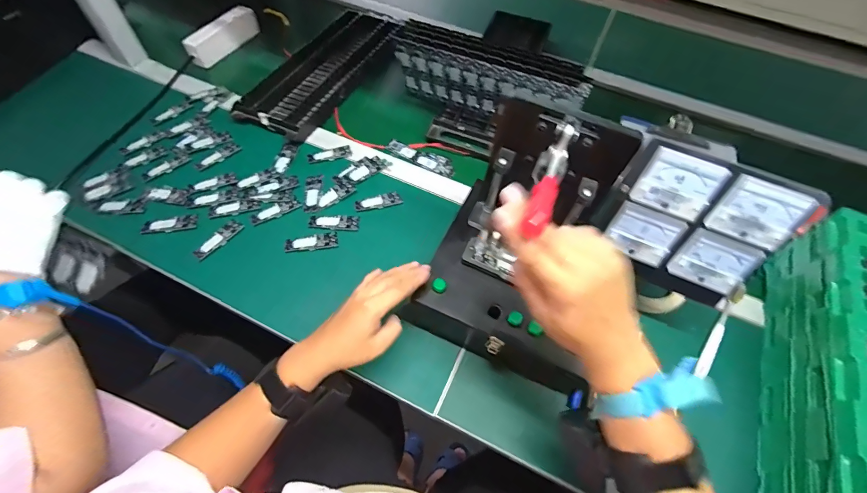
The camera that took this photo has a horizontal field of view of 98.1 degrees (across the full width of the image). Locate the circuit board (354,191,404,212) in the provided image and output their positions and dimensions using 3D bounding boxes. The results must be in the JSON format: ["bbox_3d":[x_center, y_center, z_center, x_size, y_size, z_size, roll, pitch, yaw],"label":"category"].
[{"bbox_3d":[-0.085,-0.068,0.580,0.070,0.004,0.025,-18,58,-14],"label":"circuit board"}]

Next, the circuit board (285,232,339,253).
[{"bbox_3d":[-0.172,-0.005,0.533,0.071,0.005,0.025,-13,57,-11],"label":"circuit board"}]

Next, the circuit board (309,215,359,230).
[{"bbox_3d":[-0.146,-0.035,0.555,0.071,0.004,0.024,0,56,-2],"label":"circuit board"}]

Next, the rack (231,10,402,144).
[{"bbox_3d":[-0.208,-0.368,0.769,0.159,0.034,0.415,21,58,12],"label":"rack"}]

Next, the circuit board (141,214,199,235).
[{"bbox_3d":[-0.378,-0.032,0.538,0.068,0.005,0.028,-14,57,-11],"label":"circuit board"}]

